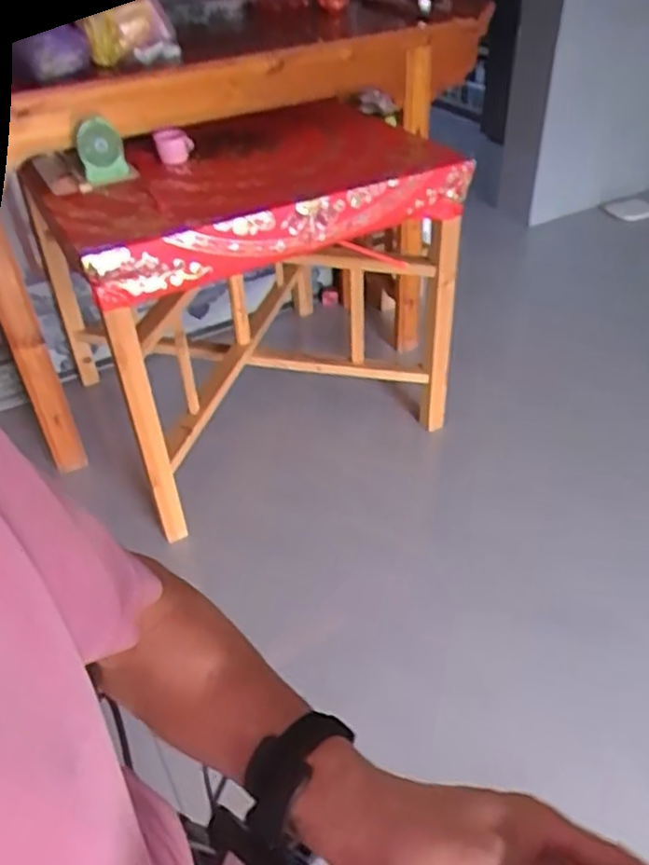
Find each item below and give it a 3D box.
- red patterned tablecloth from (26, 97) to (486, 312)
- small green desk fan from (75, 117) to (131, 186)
[{"bbox_3d":[-0.190,-0.622,1.748,0.968,0.169,0.582,-21,43,-19],"label":"red patterned tablecloth"},{"bbox_3d":[-0.533,-0.675,1.655,0.105,0.136,0.084,-14,43,-14],"label":"small green desk fan"}]

